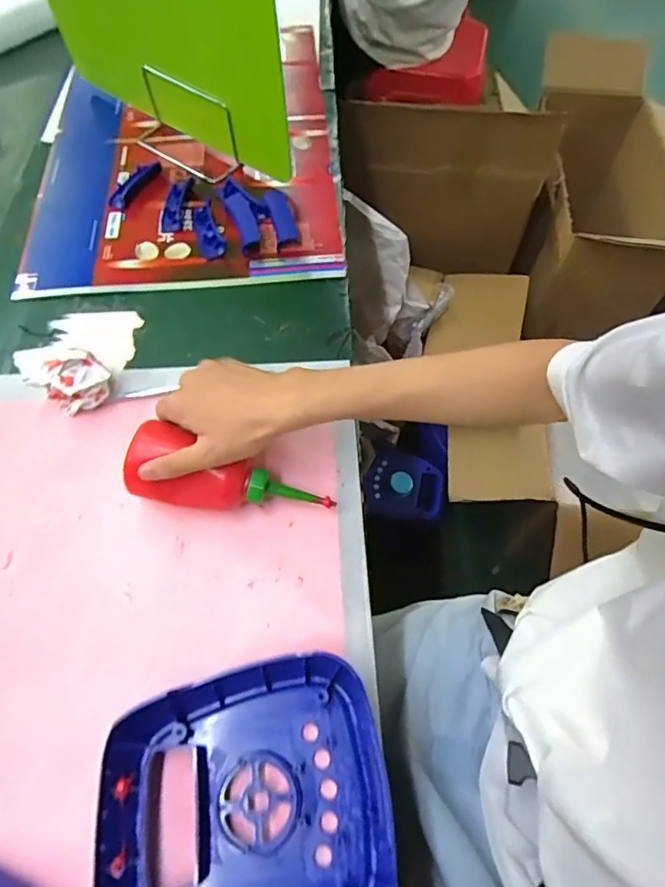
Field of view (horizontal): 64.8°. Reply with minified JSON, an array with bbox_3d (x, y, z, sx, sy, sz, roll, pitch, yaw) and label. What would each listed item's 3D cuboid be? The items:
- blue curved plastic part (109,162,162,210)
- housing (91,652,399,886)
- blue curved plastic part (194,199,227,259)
[{"bbox_3d":[-0.249,-0.326,0.656,0.029,0.009,0.088,22,64,11],"label":"blue curved plastic part"},{"bbox_3d":[-0.056,0.236,0.342,0.181,0.036,0.163,-8,62,-4],"label":"housing"},{"bbox_3d":[-0.149,-0.252,0.620,0.031,0.006,0.089,-28,65,11],"label":"blue curved plastic part"}]

